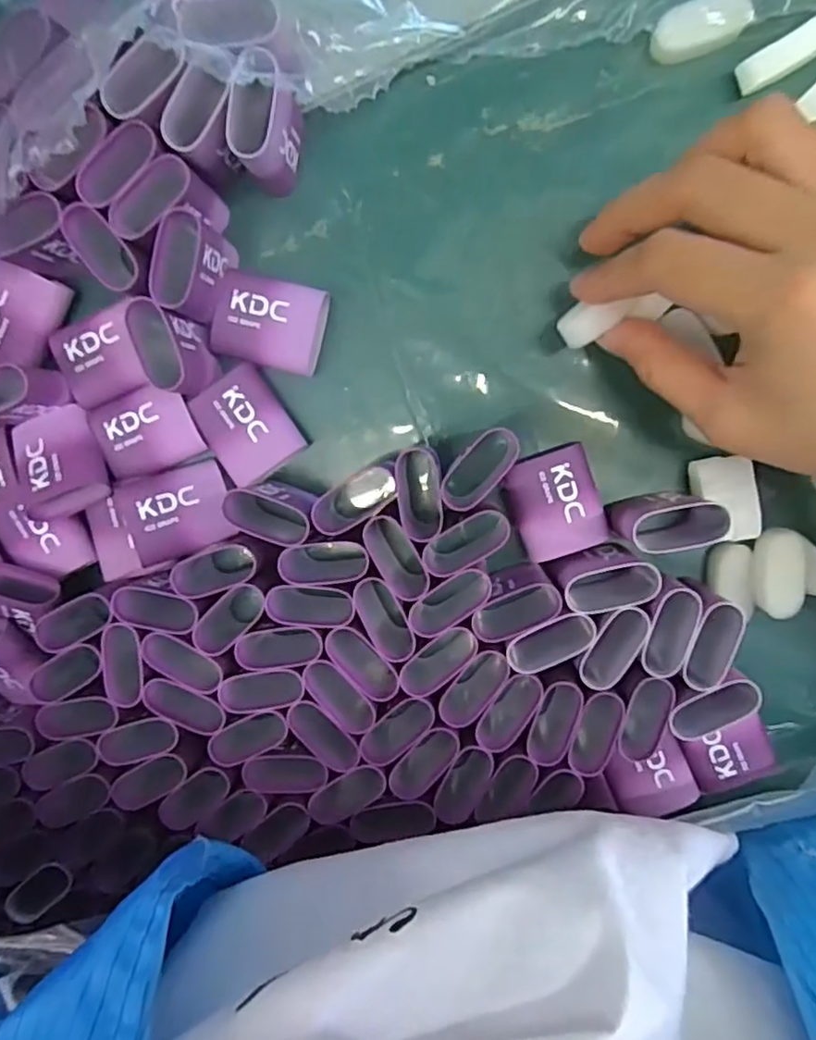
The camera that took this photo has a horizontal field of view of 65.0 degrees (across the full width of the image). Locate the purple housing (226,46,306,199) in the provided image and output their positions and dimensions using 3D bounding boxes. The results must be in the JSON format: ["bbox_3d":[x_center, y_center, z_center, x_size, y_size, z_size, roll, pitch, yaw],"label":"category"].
[{"bbox_3d":[-0.052,-0.144,0.238,0.017,0.044,0.035,16,97,2],"label":"purple housing"}]

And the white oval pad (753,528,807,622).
[{"bbox_3d":[0.147,0.021,0.253,0.018,0.008,0.034,-8,96,5],"label":"white oval pad"}]

